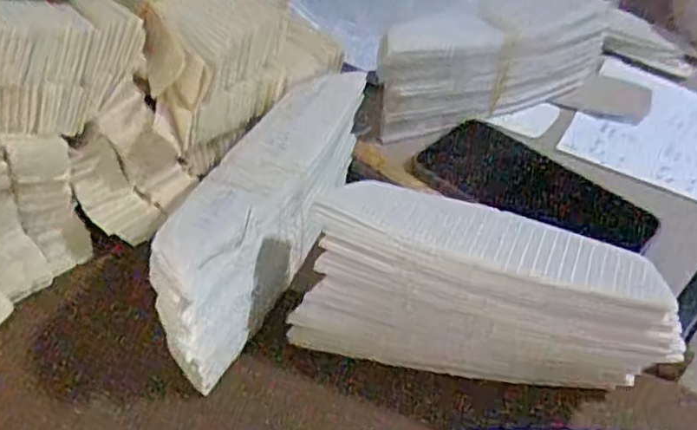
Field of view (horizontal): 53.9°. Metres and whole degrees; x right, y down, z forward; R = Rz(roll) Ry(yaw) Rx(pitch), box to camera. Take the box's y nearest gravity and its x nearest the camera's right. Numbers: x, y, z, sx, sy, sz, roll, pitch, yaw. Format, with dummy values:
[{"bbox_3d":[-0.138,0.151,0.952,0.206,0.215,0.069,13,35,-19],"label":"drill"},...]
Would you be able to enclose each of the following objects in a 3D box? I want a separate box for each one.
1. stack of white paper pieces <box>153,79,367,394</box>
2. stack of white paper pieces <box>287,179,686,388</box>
[{"bbox_3d":[-0.048,-0.001,0.421,0.073,0.076,0.211,15,46,14],"label":"stack of white paper pieces"},{"bbox_3d":[0.070,0.036,0.378,0.185,0.086,0.067,10,45,9],"label":"stack of white paper pieces"}]

